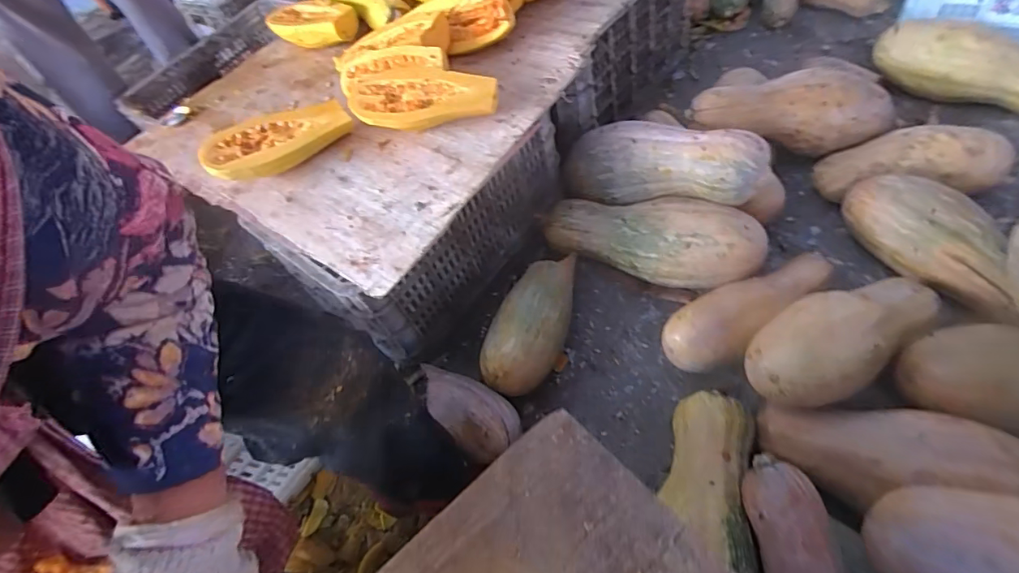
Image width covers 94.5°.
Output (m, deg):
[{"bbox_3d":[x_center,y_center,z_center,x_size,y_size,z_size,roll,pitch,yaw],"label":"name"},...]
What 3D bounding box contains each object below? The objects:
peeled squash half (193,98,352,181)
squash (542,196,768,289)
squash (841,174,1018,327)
[{"bbox_3d":[-0.394,-0.246,0.815,0.242,0.074,0.109,-33,55,-9],"label":"peeled squash half"},{"bbox_3d":[0.241,-0.082,0.840,0.372,0.116,0.127,12,56,34],"label":"squash"},{"bbox_3d":[0.655,-0.070,0.730,0.113,0.102,0.280,-27,55,-5],"label":"squash"}]

